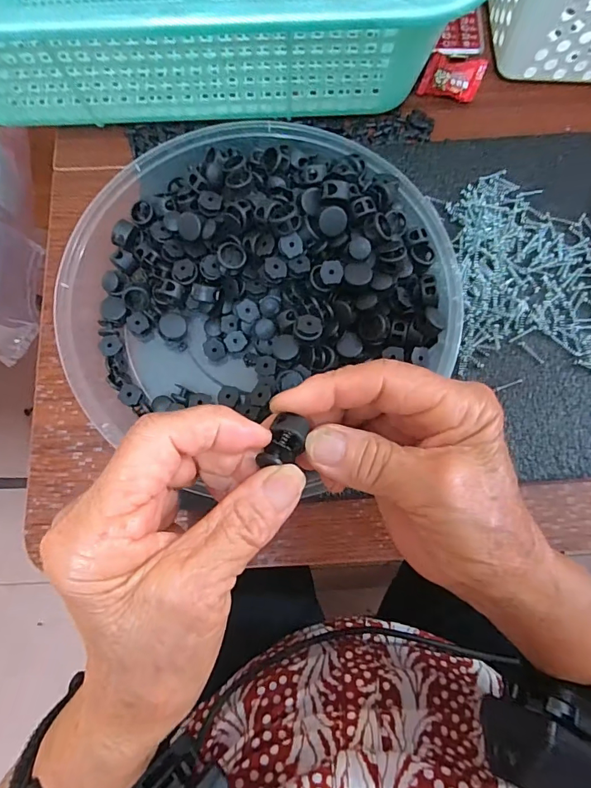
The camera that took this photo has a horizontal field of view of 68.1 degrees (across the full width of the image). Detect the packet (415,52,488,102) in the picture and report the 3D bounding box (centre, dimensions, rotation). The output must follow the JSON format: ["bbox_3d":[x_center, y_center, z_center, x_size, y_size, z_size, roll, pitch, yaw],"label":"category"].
[{"bbox_3d":[0.121,-0.244,0.336,0.045,0.011,0.026,8,84,-1],"label":"packet"}]

